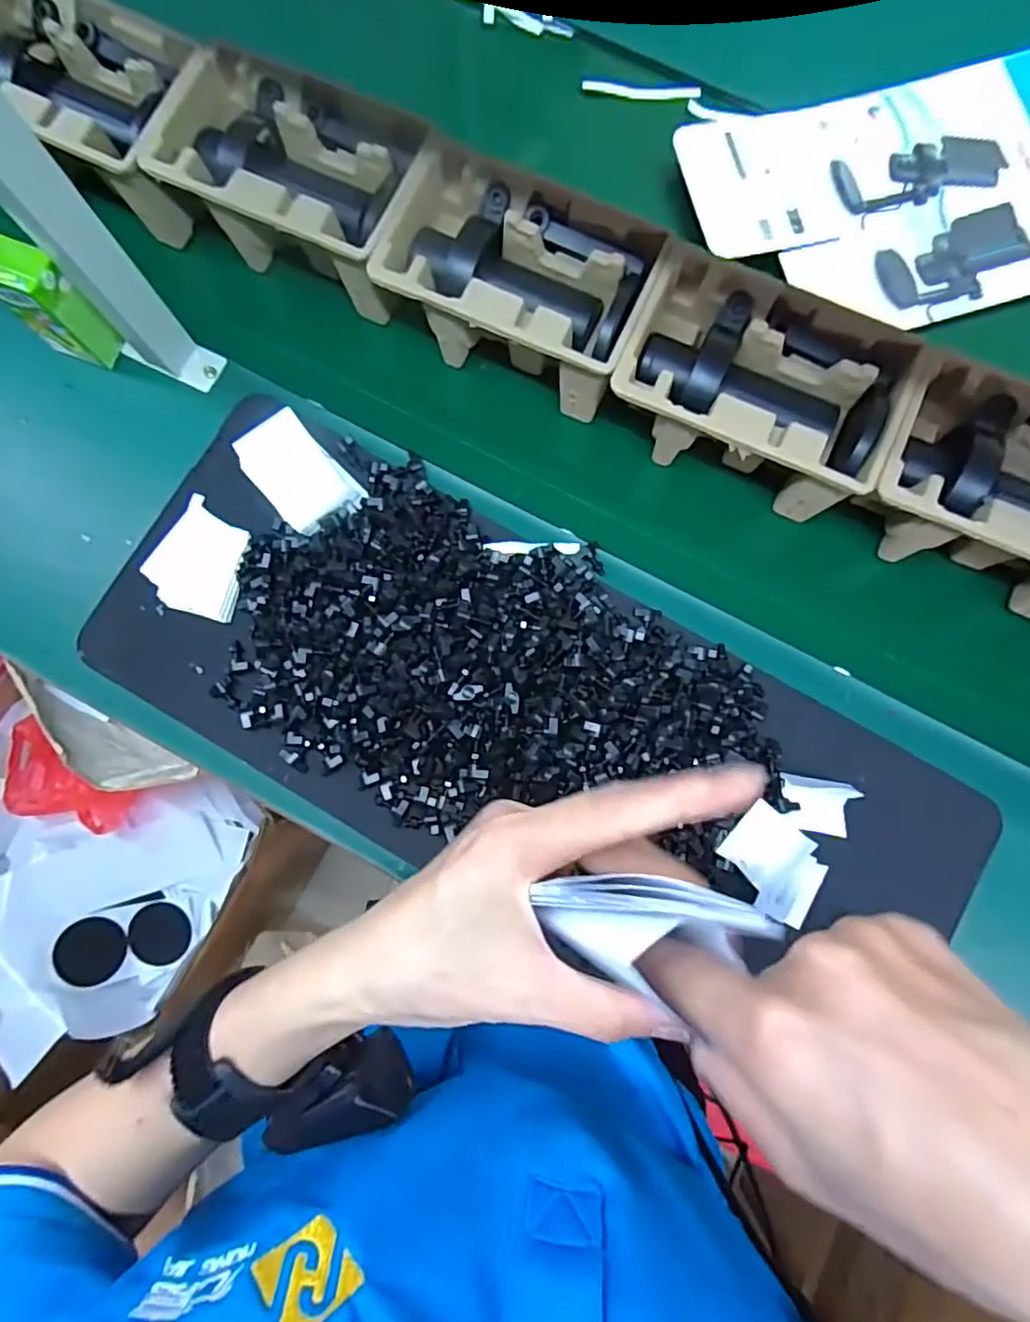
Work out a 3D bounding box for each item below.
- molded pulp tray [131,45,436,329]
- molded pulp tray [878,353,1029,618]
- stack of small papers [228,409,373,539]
[{"bbox_3d":[-0.198,-0.439,0.598,0.253,0.092,0.145,23,84,3],"label":"molded pulp tray"},{"bbox_3d":[0.414,-0.144,0.547,0.225,0.103,0.143,26,85,3],"label":"molded pulp tray"},{"bbox_3d":[-0.191,-0.165,0.567,0.068,0.015,0.099,-41,101,-9],"label":"stack of small papers"}]

